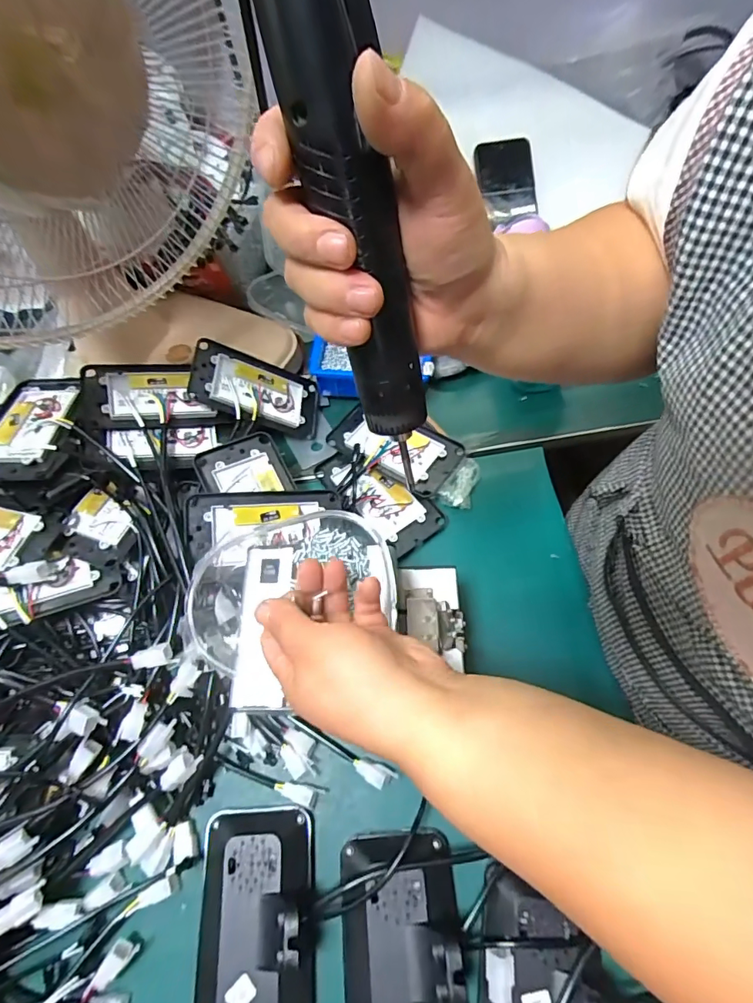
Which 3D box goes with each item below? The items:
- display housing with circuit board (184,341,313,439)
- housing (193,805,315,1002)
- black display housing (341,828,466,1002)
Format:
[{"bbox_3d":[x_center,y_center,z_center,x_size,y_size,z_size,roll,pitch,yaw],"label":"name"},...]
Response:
[{"bbox_3d":[-0.145,-0.133,0.577,0.151,0.021,0.087,16,65,-28],"label":"display housing with circuit board"},{"bbox_3d":[-0.102,0.339,0.375,0.102,0.047,0.157,-4,65,2],"label":"housing"},{"bbox_3d":[0.019,0.351,0.361,0.092,0.043,0.160,-5,65,2],"label":"black display housing"}]

